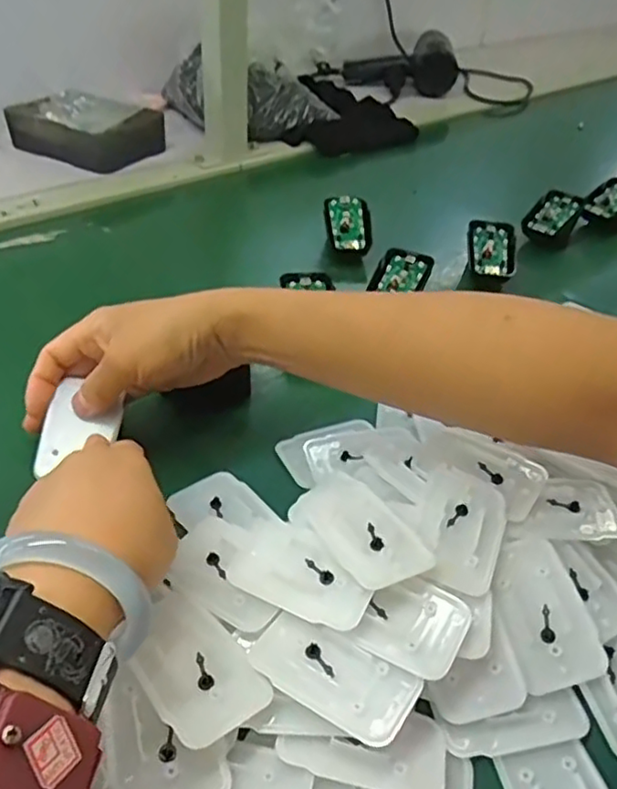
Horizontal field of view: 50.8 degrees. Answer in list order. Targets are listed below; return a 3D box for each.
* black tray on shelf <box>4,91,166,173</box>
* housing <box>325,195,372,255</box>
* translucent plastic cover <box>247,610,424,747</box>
[{"bbox_3d":[-0.264,-0.317,0.782,0.159,0.043,0.118,24,42,22],"label":"black tray on shelf"},{"bbox_3d":[0.039,-0.165,0.628,0.042,0.010,0.064,-8,68,5],"label":"housing"},{"bbox_3d":[0.010,0.117,0.275,0.068,0.004,0.035,23,43,23],"label":"translucent plastic cover"}]

